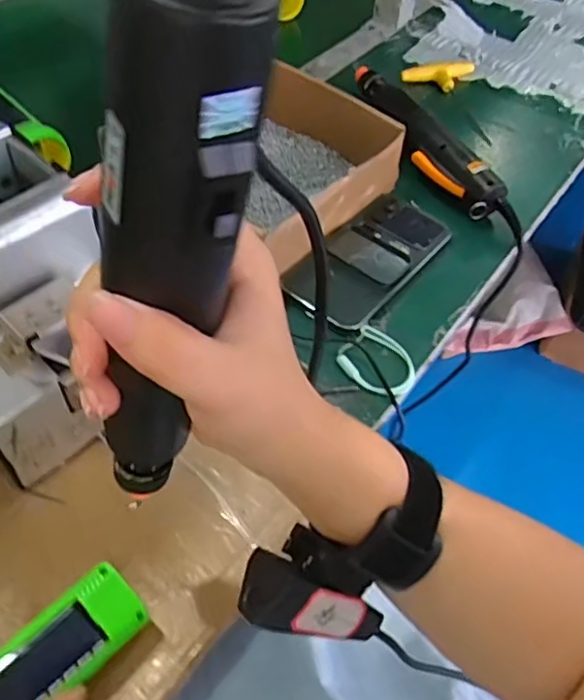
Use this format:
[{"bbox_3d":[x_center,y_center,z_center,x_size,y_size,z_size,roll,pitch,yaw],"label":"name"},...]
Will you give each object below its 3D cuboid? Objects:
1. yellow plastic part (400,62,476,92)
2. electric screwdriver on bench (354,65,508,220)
[{"bbox_3d":[0.179,-0.323,0.741,0.093,0.012,0.045,-9,54,-11],"label":"yellow plastic part"},{"bbox_3d":[0.126,-0.220,0.639,0.044,0.035,0.241,-19,57,-18],"label":"electric screwdriver on bench"}]

